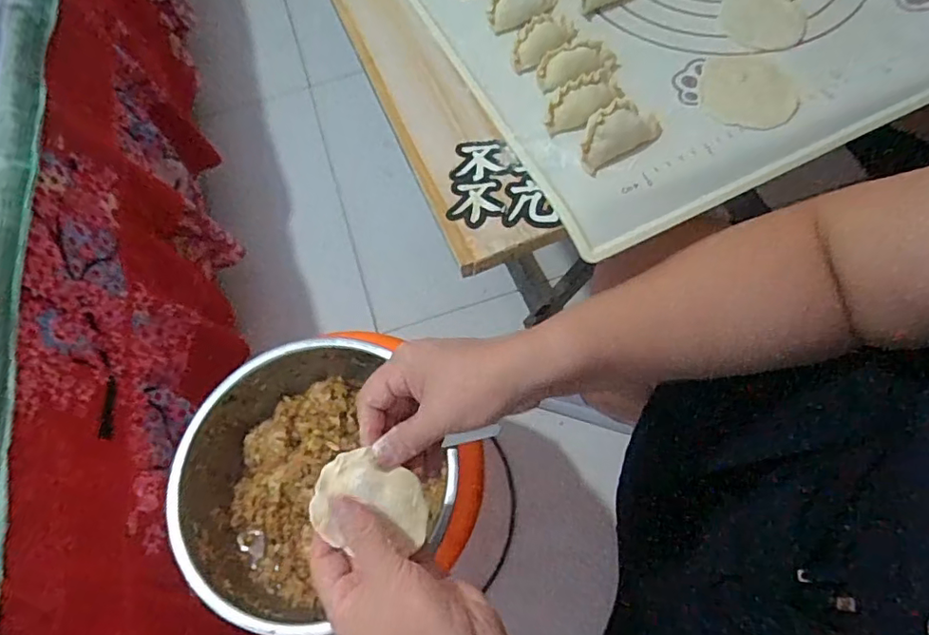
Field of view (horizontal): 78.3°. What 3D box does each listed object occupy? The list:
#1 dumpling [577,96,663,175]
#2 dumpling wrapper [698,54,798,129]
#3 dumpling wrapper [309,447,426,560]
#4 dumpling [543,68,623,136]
[{"bbox_3d":[0.101,-0.123,0.378,0.060,0.022,0.029,-31,67,-11],"label":"dumpling"},{"bbox_3d":[0.199,-0.160,0.400,0.062,0.005,0.065,9,66,8],"label":"dumpling wrapper"},{"bbox_3d":[-0.056,0.109,0.344,0.068,0.006,0.052,7,72,-12],"label":"dumpling wrapper"},{"bbox_3d":[0.083,-0.149,0.393,0.059,0.020,0.023,-40,69,-14],"label":"dumpling"}]

